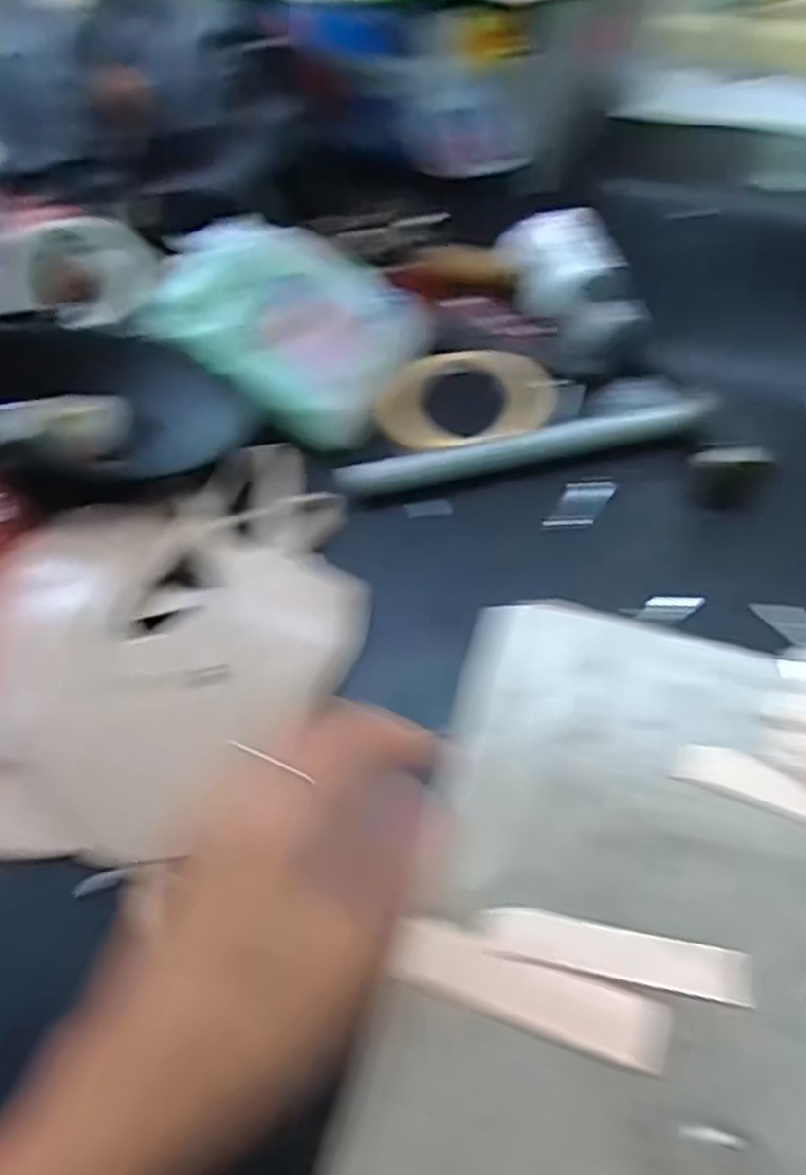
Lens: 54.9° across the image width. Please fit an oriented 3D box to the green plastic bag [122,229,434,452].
[{"bbox_3d":[-0.074,-0.172,0.484,0.144,0.094,0.095,27,60,23],"label":"green plastic bag"}]

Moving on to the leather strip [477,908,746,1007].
[{"bbox_3d":[0.079,0.135,0.289,0.097,0.009,0.019,6,54,10],"label":"leather strip"}]

